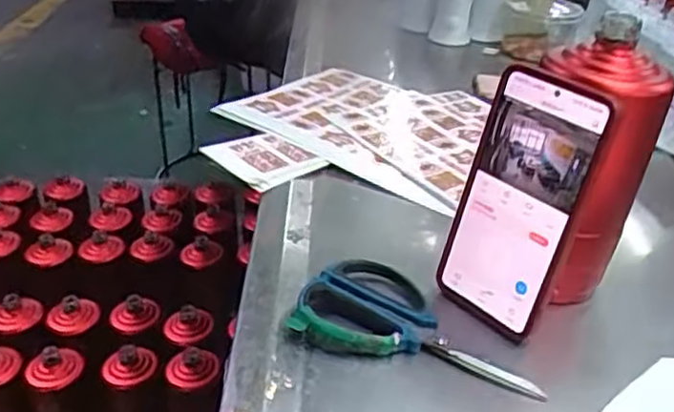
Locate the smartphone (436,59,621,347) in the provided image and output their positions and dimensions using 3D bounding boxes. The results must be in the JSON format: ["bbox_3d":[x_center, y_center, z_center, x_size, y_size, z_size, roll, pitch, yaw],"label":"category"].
[{"bbox_3d":[0.115,-0.002,0.459,0.013,0.164,0.084,-3,27,-44],"label":"smartphone"}]

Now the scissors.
[{"bbox_3d":[0.055,0.075,0.466,0.159,0.012,0.081,11,32,15],"label":"scissors"}]

